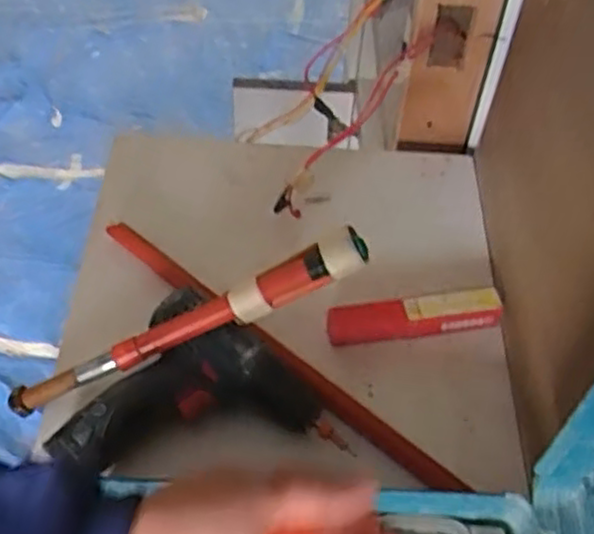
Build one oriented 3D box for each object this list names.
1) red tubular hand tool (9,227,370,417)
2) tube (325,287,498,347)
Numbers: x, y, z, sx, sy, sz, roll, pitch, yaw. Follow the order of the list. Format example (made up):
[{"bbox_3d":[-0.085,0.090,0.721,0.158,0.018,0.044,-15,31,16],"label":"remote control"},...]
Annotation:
[{"bbox_3d":[-0.090,0.046,0.599,0.313,0.030,0.032,-25,54,3],"label":"red tubular hand tool"},{"bbox_3d":[0.108,0.044,0.667,0.158,0.031,0.029,-5,52,-7],"label":"tube"}]

